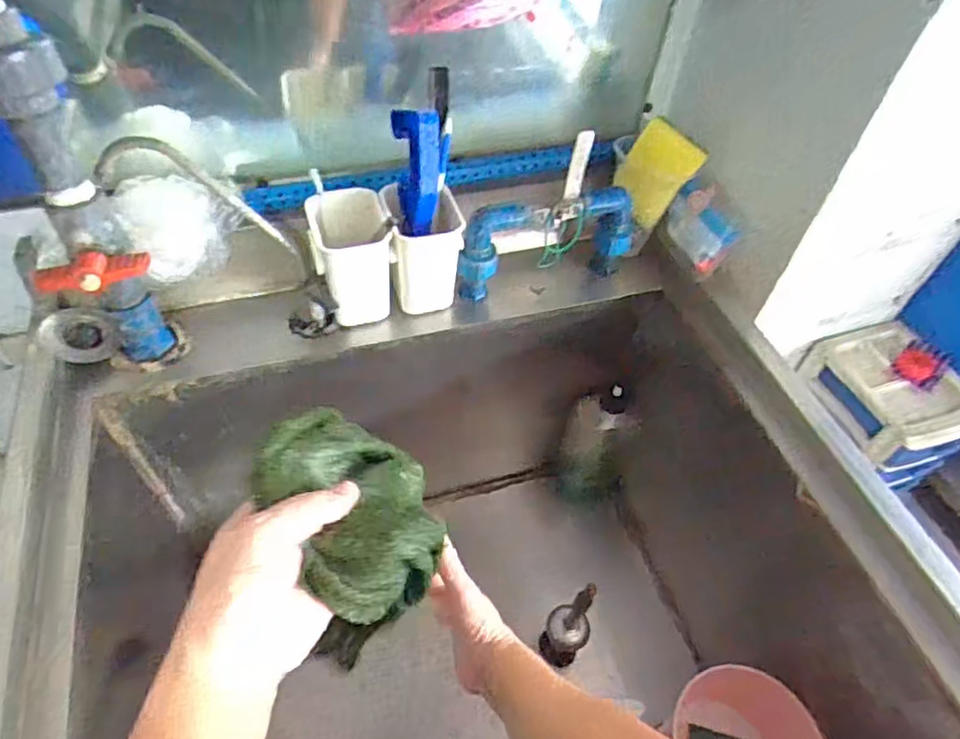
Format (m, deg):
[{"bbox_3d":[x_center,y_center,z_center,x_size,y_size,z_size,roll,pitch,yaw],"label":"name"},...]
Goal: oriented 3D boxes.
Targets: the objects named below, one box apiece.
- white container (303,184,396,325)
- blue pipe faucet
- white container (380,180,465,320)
[{"bbox_3d":[-0.130,-0.112,0.631,0.077,0.112,0.082,-10,53,-13],"label":"white container"},{"bbox_3d":[0.078,-0.158,0.651,0.210,0.177,0.044,-16,54,-16],"label":"blue pipe faucet"},{"bbox_3d":[-0.059,-0.125,0.653,0.075,0.113,0.074,-7,52,-10],"label":"white container"}]

